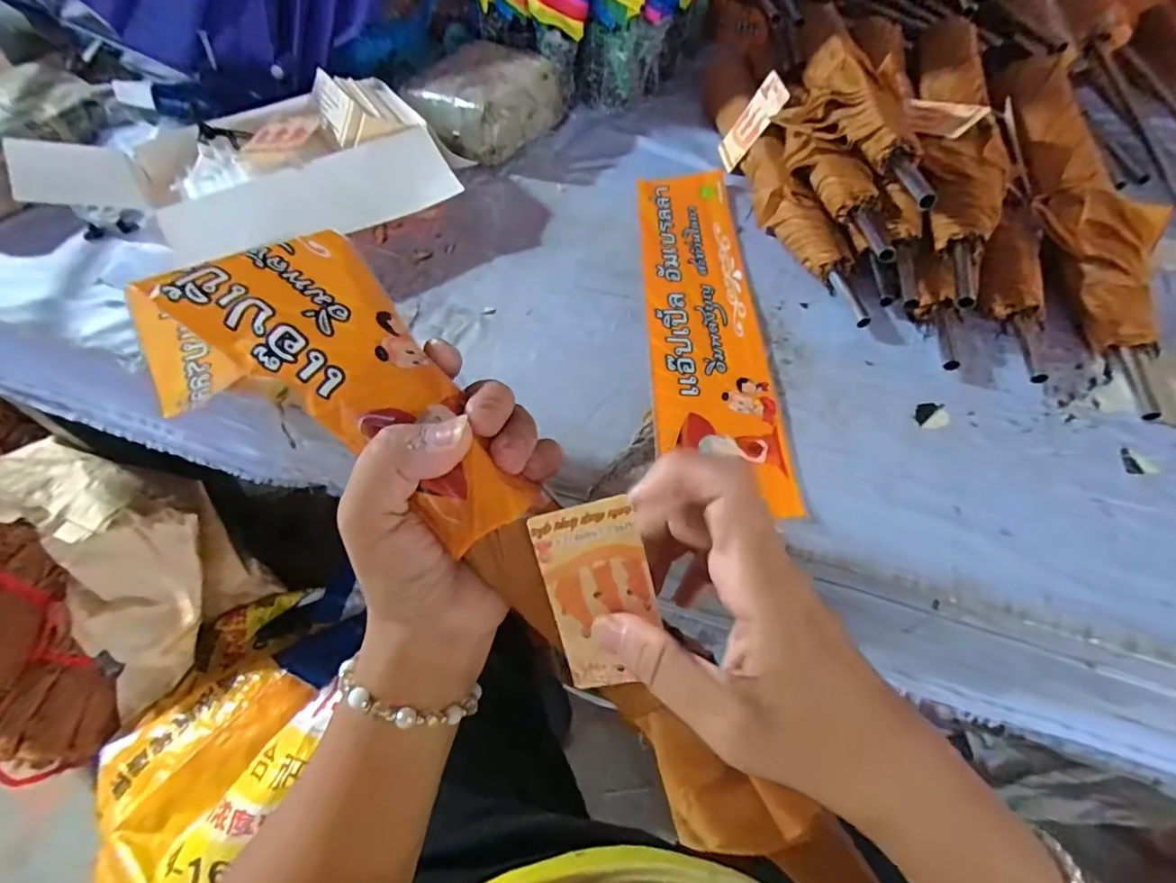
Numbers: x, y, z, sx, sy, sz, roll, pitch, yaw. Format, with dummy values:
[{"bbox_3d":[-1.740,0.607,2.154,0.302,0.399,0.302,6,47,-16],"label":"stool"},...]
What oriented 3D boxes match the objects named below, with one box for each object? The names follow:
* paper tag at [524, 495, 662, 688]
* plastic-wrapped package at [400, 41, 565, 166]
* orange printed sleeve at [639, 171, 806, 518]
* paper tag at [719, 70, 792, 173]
[{"bbox_3d":[0.006,0.059,0.209,0.039,0.073,0.004,-13,11,6],"label":"paper tag"},{"bbox_3d":[-0.099,-0.326,0.521,0.116,0.058,0.129,29,61,20],"label":"plastic-wrapped package"},{"bbox_3d":[0.081,-0.099,0.389,0.074,0.008,0.326,0,56,1],"label":"orange printed sleeve"},{"bbox_3d":[0.143,-0.279,0.476,0.006,0.074,0.040,5,56,-29],"label":"paper tag"}]

